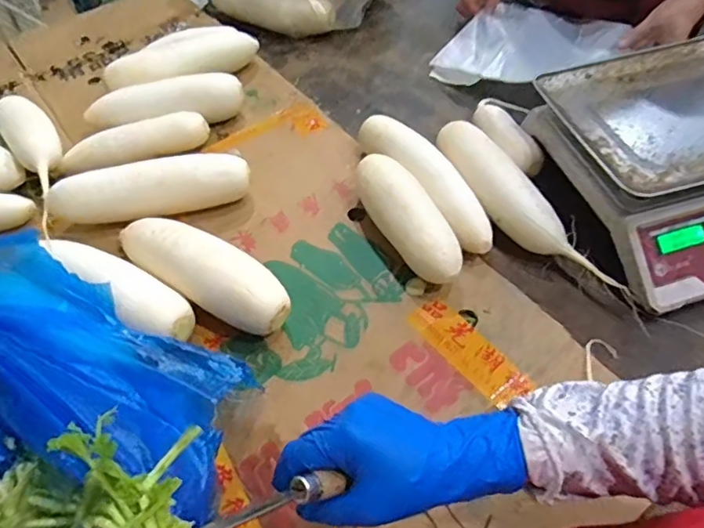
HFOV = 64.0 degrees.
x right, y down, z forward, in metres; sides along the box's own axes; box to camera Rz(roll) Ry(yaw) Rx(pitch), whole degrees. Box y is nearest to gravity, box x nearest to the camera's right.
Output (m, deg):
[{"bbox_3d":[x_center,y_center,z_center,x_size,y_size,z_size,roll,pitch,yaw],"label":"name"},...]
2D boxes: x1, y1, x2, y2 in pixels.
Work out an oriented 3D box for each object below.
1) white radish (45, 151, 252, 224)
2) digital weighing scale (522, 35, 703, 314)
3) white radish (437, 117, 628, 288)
[{"bbox_3d":[-0.246,-0.094,0.695,0.242,0.061,0.052,-11,52,-6],"label":"white radish"},{"bbox_3d":[0.433,-0.135,0.697,0.323,0.097,0.319,-16,53,-9],"label":"digital weighing scale"},{"bbox_3d":[0.196,-0.070,0.697,0.075,0.055,0.287,-22,54,-14],"label":"white radish"}]

